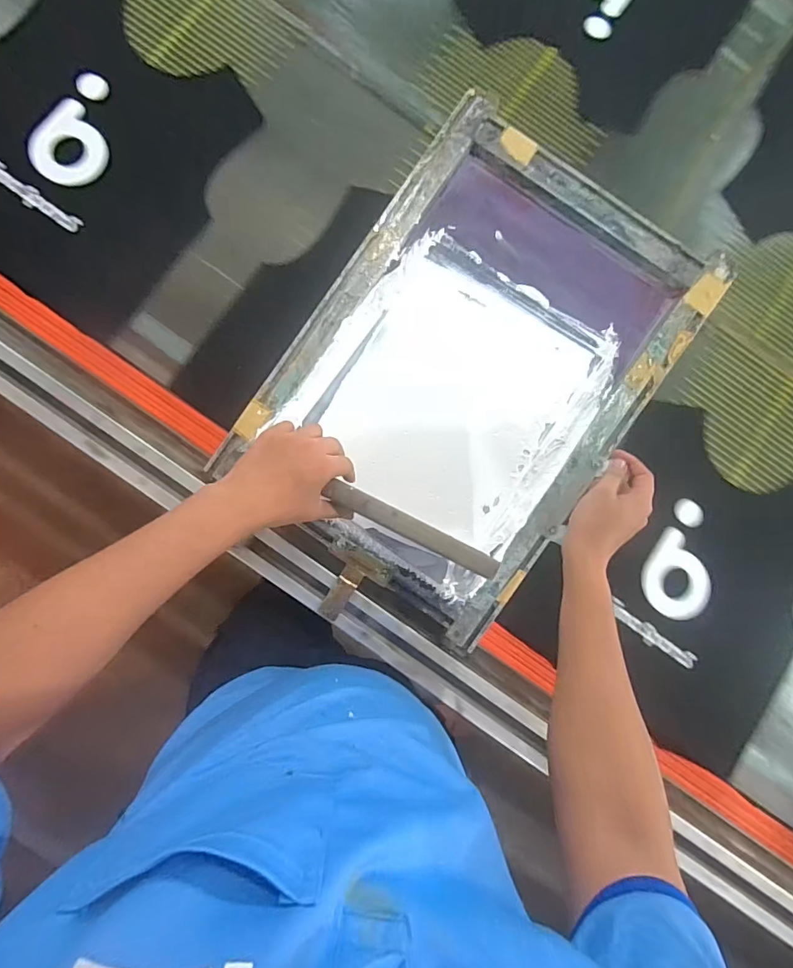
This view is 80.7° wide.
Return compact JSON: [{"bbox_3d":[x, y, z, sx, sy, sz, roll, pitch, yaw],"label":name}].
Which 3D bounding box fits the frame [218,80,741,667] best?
[{"bbox_3d":[0.081,-0.131,0.588,0.402,0.050,0.561,35,90,1],"label":"frame"}]

